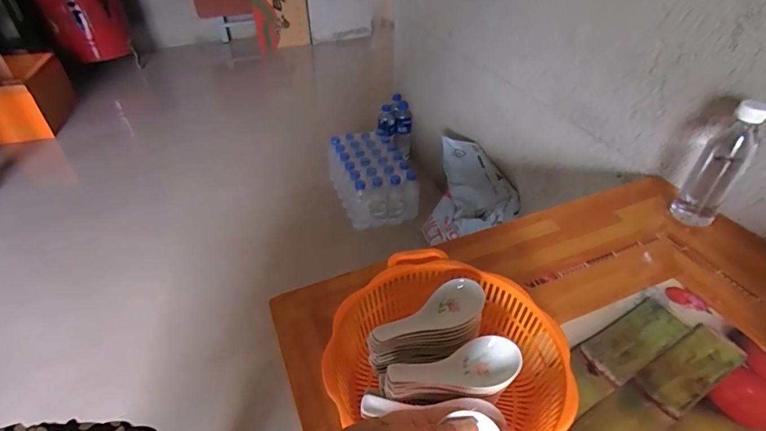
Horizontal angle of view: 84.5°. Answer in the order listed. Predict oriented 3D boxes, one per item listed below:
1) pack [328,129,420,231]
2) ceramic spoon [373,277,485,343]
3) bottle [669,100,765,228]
[{"bbox_3d":[-0.037,-0.121,1.455,0.232,0.190,0.348,-14,43,-15],"label":"pack"},{"bbox_3d":[0.046,0.096,0.408,0.120,0.025,0.040,-24,46,-25],"label":"ceramic spoon"},{"bbox_3d":[0.473,-0.071,0.594,0.054,0.181,0.054,24,46,27],"label":"bottle"}]

